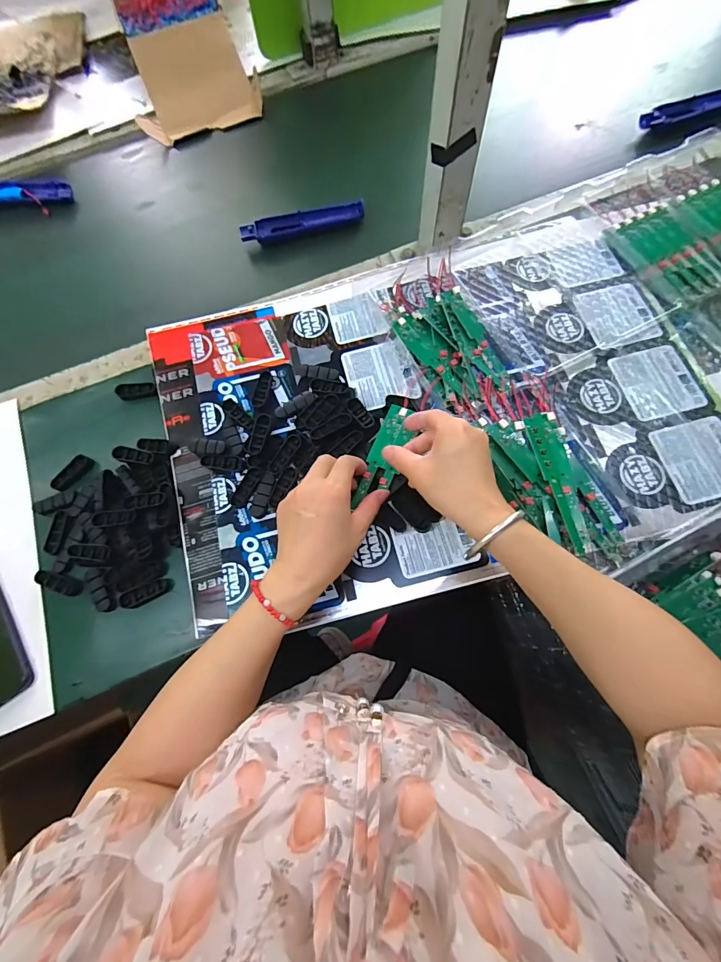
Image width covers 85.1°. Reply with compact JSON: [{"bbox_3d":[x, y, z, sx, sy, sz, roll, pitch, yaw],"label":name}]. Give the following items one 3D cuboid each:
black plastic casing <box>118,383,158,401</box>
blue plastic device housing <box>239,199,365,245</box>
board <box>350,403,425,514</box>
[{"bbox_3d":[-0.271,-0.109,0.477,0.047,0.011,0.017,-11,70,-1],"label":"black plastic casing"},{"bbox_3d":[-0.081,-0.363,0.554,0.171,0.018,0.026,-10,70,-1],"label":"blue plastic device housing"},{"bbox_3d":[0.028,-0.027,0.408,0.033,0.008,0.106,21,82,10],"label":"board"}]

